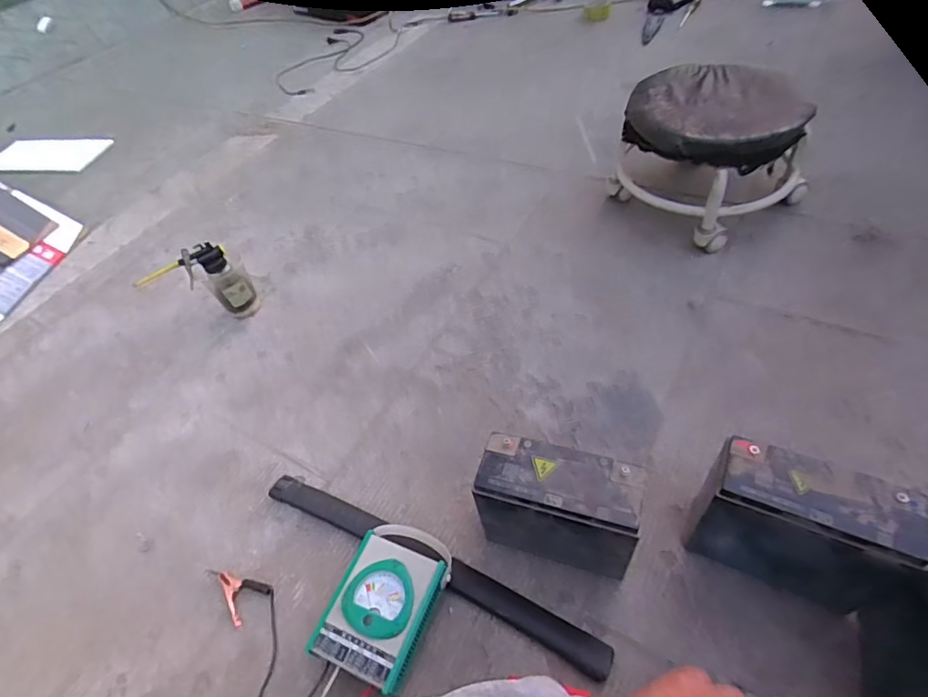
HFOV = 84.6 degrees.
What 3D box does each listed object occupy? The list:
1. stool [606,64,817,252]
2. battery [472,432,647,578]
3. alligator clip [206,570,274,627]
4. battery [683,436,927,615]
[{"bbox_3d":[0.453,-0.371,0.953,0.277,0.207,0.317,-33,55,-20],"label":"stool"},{"bbox_3d":[0.108,0.182,0.588,0.178,0.142,0.077,9,53,16],"label":"battery"},{"bbox_3d":[-0.295,0.309,0.663,0.082,0.015,0.055,31,60,27],"label":"alligator clip"},{"bbox_3d":[0.357,0.201,0.559,0.185,0.180,0.083,20,56,21],"label":"battery"}]

